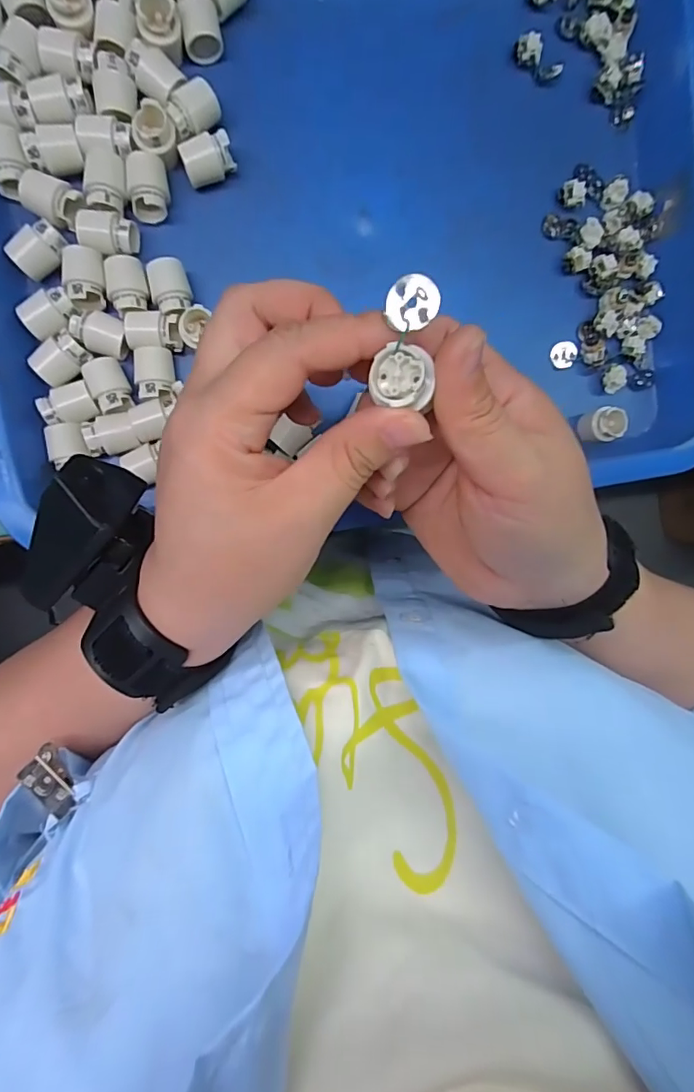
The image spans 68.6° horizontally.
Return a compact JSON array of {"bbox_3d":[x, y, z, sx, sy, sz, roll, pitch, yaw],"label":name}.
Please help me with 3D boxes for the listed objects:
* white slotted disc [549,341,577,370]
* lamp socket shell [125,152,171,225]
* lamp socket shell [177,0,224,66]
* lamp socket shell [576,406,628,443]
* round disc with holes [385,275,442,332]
[{"bbox_3d":[0.142,-0.125,0.331,0.016,0.004,0.016,-1,94,-11],"label":"white slotted disc"},{"bbox_3d":[-0.106,-0.192,0.272,0.020,0.015,0.029,-9,96,-11],"label":"lamp socket shell"},{"bbox_3d":[-0.078,-0.280,0.272,0.021,0.018,0.028,-9,96,-11],"label":"lamp socket shell"},{"bbox_3d":[0.166,-0.078,0.331,0.021,0.023,0.021,-14,97,-10],"label":"lamp socket shell"},{"bbox_3d":[0.019,-0.071,0.148,0.015,0.004,0.014,4,107,14],"label":"round disc with holes"}]

